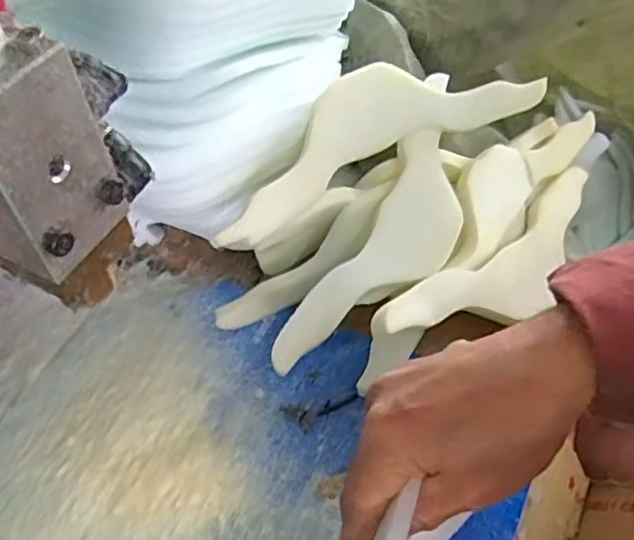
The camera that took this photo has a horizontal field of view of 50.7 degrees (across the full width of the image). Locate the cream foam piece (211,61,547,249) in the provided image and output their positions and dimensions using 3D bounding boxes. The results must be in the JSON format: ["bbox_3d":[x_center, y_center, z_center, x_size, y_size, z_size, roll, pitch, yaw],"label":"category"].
[{"bbox_3d":[0.044,-0.099,0.466,0.262,0.076,0.026,-24,8,-13],"label":"cream foam piece"}]

